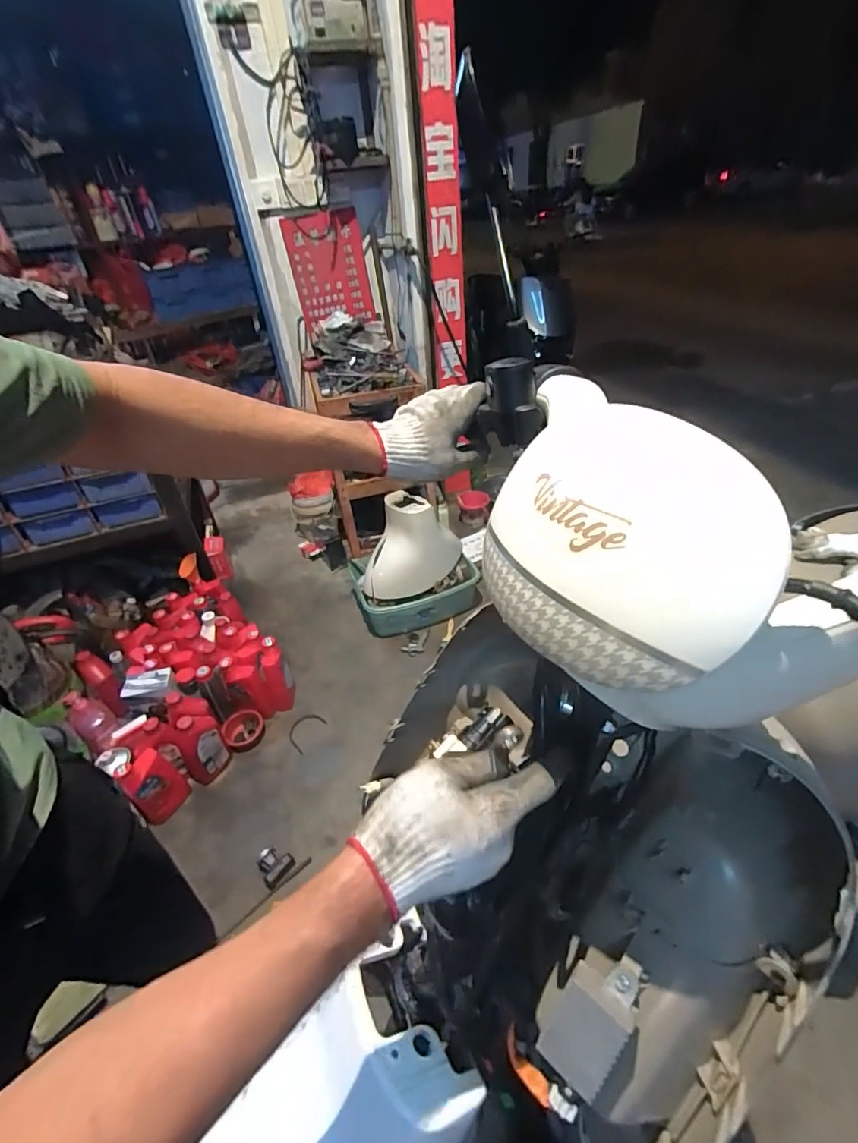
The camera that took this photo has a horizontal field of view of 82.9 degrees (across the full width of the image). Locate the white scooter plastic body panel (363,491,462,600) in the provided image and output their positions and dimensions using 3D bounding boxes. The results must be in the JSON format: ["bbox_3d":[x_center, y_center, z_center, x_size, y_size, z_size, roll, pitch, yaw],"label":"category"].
[{"bbox_3d":[-0.070,-0.089,1.687,0.299,0.283,0.260,10,40,19],"label":"white scooter plastic body panel"}]

